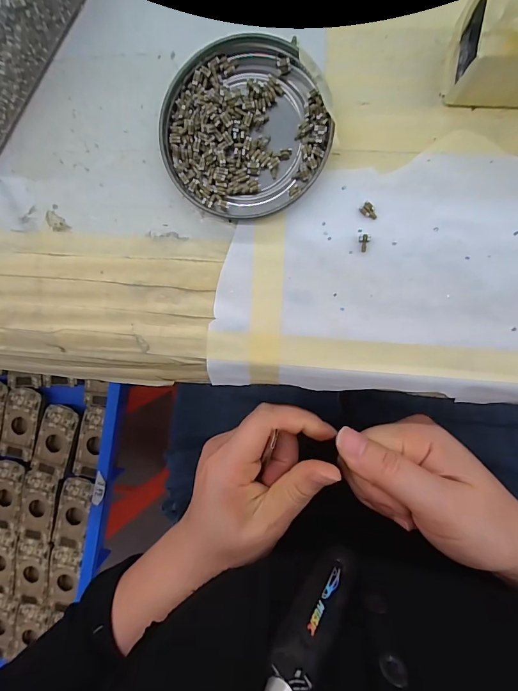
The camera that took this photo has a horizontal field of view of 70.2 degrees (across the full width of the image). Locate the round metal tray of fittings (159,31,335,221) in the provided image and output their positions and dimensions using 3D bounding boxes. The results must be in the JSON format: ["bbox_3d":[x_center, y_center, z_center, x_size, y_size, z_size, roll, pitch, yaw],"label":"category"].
[{"bbox_3d":[-0.007,-0.103,0.173,0.076,0.010,0.080,0,93,7],"label":"round metal tray of fittings"}]

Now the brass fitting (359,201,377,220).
[{"bbox_3d":[0.051,-0.063,0.171,0.006,0.004,0.009,-41,89,8],"label":"brass fitting"}]

